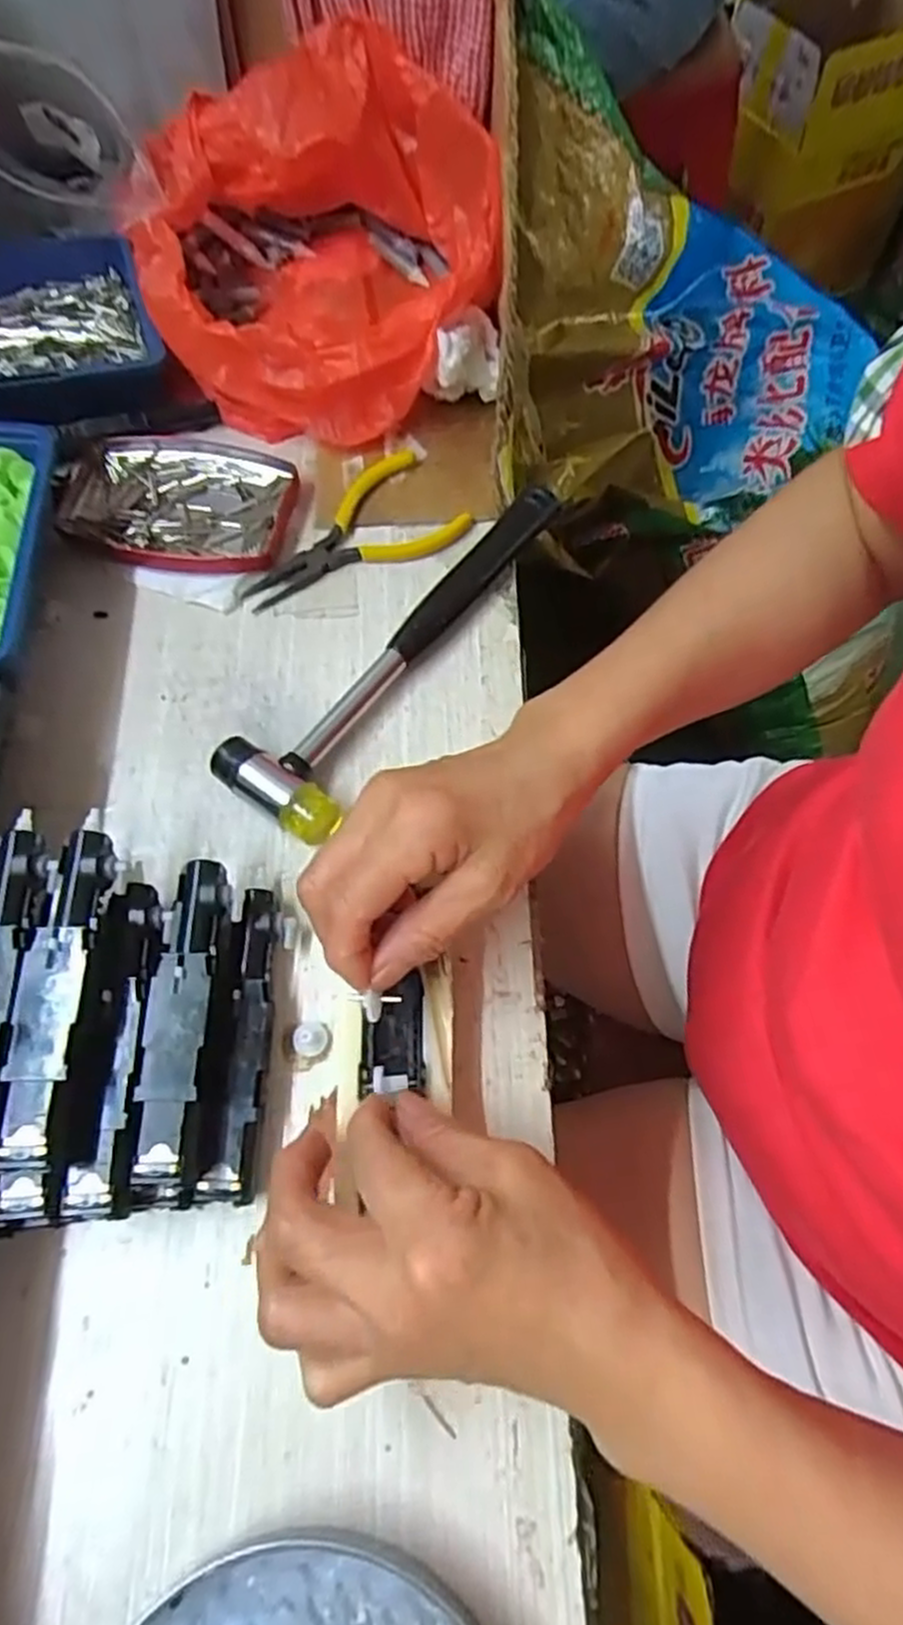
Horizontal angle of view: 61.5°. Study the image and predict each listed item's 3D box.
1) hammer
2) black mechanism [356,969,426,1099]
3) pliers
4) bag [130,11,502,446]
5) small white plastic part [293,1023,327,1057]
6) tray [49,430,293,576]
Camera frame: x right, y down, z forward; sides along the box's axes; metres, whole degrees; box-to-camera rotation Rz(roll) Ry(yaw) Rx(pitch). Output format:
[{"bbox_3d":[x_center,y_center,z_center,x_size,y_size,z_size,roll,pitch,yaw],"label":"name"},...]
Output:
[{"bbox_3d":[-0.021,-0.087,0.383,0.060,0.022,0.229,34,71,14],"label":"hammer"},{"bbox_3d":[-0.024,0.087,0.300,0.025,0.015,0.042,-3,66,-1],"label":"black mechanism"},{"bbox_3d":[-0.053,-0.146,0.409,0.123,0.014,0.061,-39,72,-15],"label":"pliers"},{"bbox_3d":[-0.073,-0.320,0.431,0.194,0.107,0.190,-8,67,-3],"label":"bag"},{"bbox_3d":[-0.059,0.093,0.312,0.013,0.008,0.013,-10,67,-4],"label":"small white plastic part"},{"bbox_3d":[-0.157,-0.174,0.424,0.135,0.015,0.089,9,67,4],"label":"tray"}]

